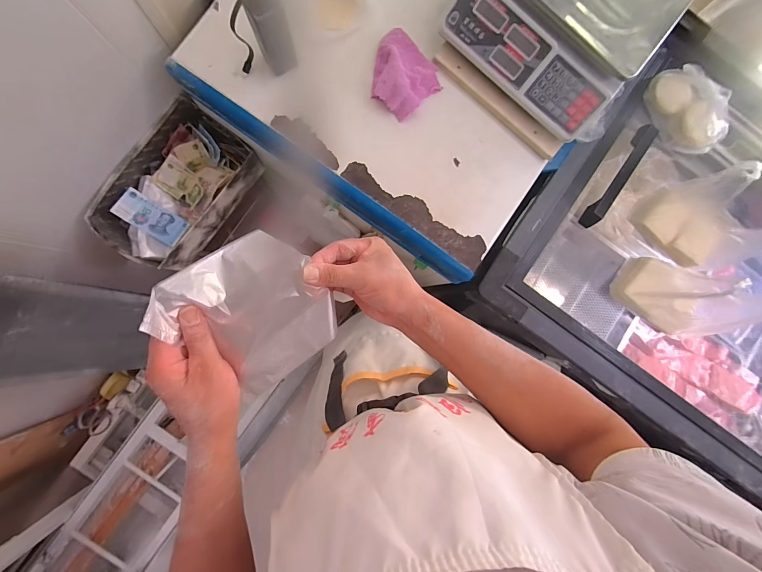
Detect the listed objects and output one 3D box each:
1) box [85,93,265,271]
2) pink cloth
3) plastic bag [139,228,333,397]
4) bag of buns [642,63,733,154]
[{"bbox_3d":[-0.473,-0.221,0.771,0.213,0.100,0.355,35,85,-3],"label":"box"},{"bbox_3d":[0.040,-0.390,0.606,0.128,0.040,0.127,37,85,-3],"label":"pink cloth"},{"bbox_3d":[-0.134,0.029,0.358,0.148,0.051,0.151,-38,112,-10],"label":"plastic bag"},{"bbox_3d":[0.676,-0.388,0.706,0.096,0.099,0.195,-27,91,-6],"label":"bag of buns"}]

